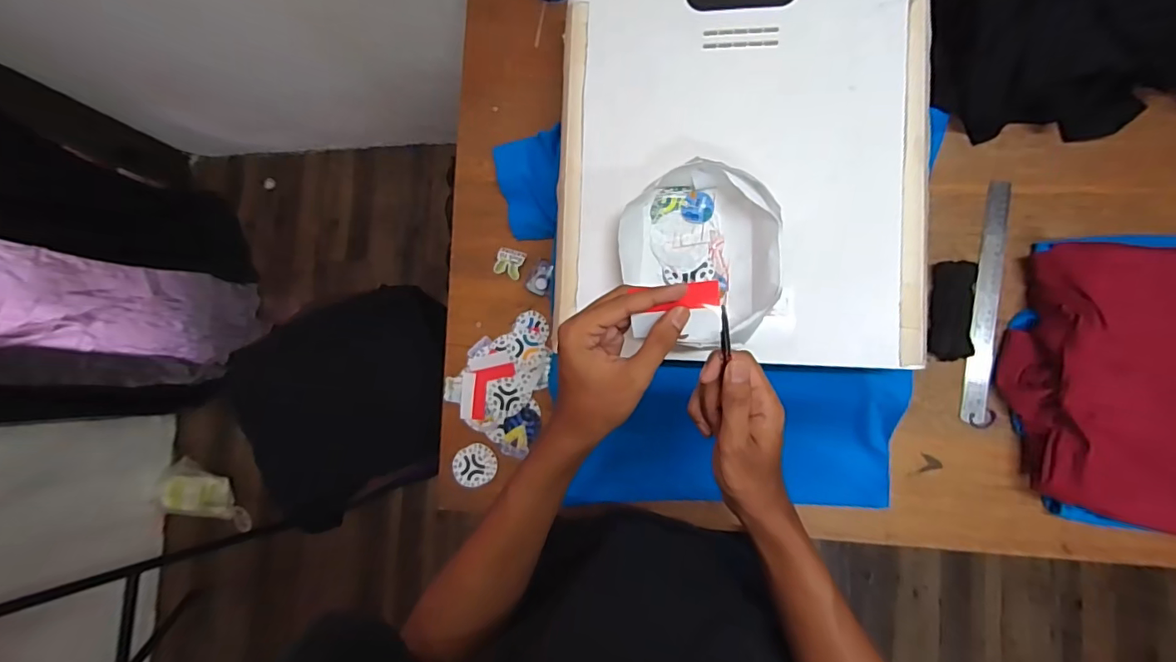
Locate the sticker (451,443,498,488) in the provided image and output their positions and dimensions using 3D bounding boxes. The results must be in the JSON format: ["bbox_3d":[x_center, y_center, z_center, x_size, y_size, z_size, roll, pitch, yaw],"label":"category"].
[{"bbox_3d":[-0.168,0.199,0.743,0.064,0.007,0.061,-1,85,8],"label":"sticker"}]

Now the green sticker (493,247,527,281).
[{"bbox_3d":[-0.117,-0.102,0.752,0.043,0.004,0.042,19,93,13],"label":"green sticker"}]

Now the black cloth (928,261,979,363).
[{"bbox_3d":[0.481,-0.027,0.658,0.056,0.024,0.125,9,86,9],"label":"black cloth"}]

